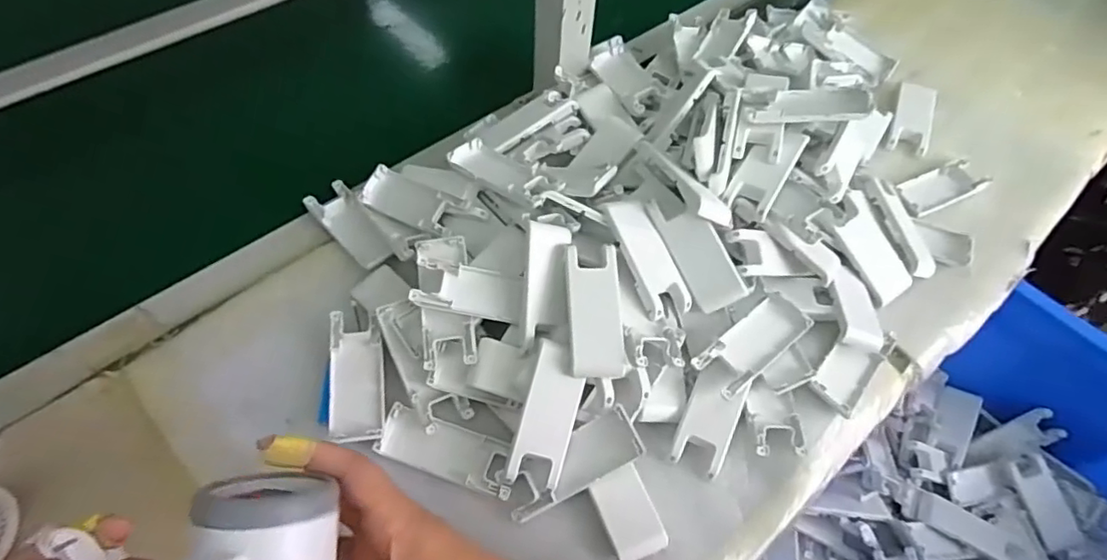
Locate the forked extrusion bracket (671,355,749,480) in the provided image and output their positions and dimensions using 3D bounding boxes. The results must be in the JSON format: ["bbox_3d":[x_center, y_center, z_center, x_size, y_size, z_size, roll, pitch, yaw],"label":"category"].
[{"bbox_3d":[0.122,0.105,0.454,0.041,0.018,0.084,20,79,6],"label":"forked extrusion bracket"}]

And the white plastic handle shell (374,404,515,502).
[{"bbox_3d":[-0.078,0.126,0.440,0.102,0.017,0.040,17,60,6],"label":"white plastic handle shell"}]

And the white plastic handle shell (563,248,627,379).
[{"bbox_3d":[0.031,0.021,0.437,0.040,0.014,0.099,-1,60,-5],"label":"white plastic handle shell"}]

